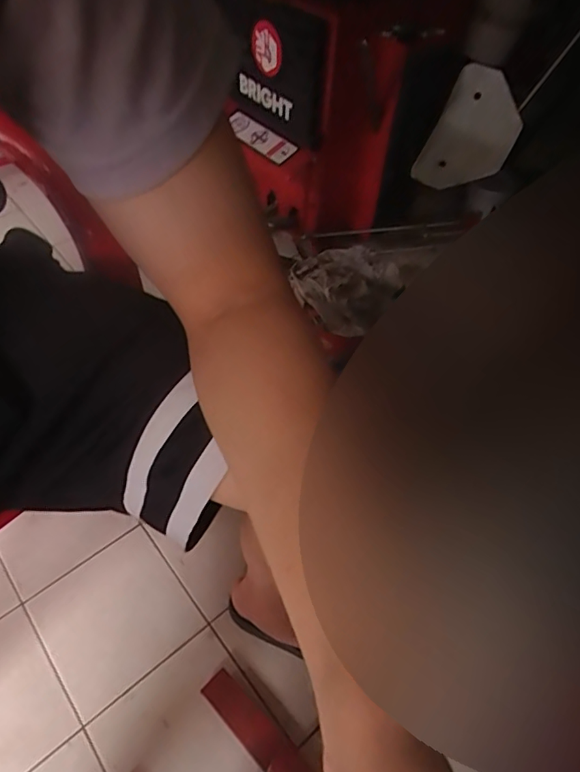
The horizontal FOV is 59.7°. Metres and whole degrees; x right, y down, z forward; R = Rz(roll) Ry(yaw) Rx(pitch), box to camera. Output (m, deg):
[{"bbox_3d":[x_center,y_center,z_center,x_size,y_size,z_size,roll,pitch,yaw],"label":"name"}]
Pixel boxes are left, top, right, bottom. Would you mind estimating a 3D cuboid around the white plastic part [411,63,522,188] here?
[{"bbox_3d":[0.352,-0.495,1.001,0.051,0.217,0.192,-5,56,-25],"label":"white plastic part"}]

